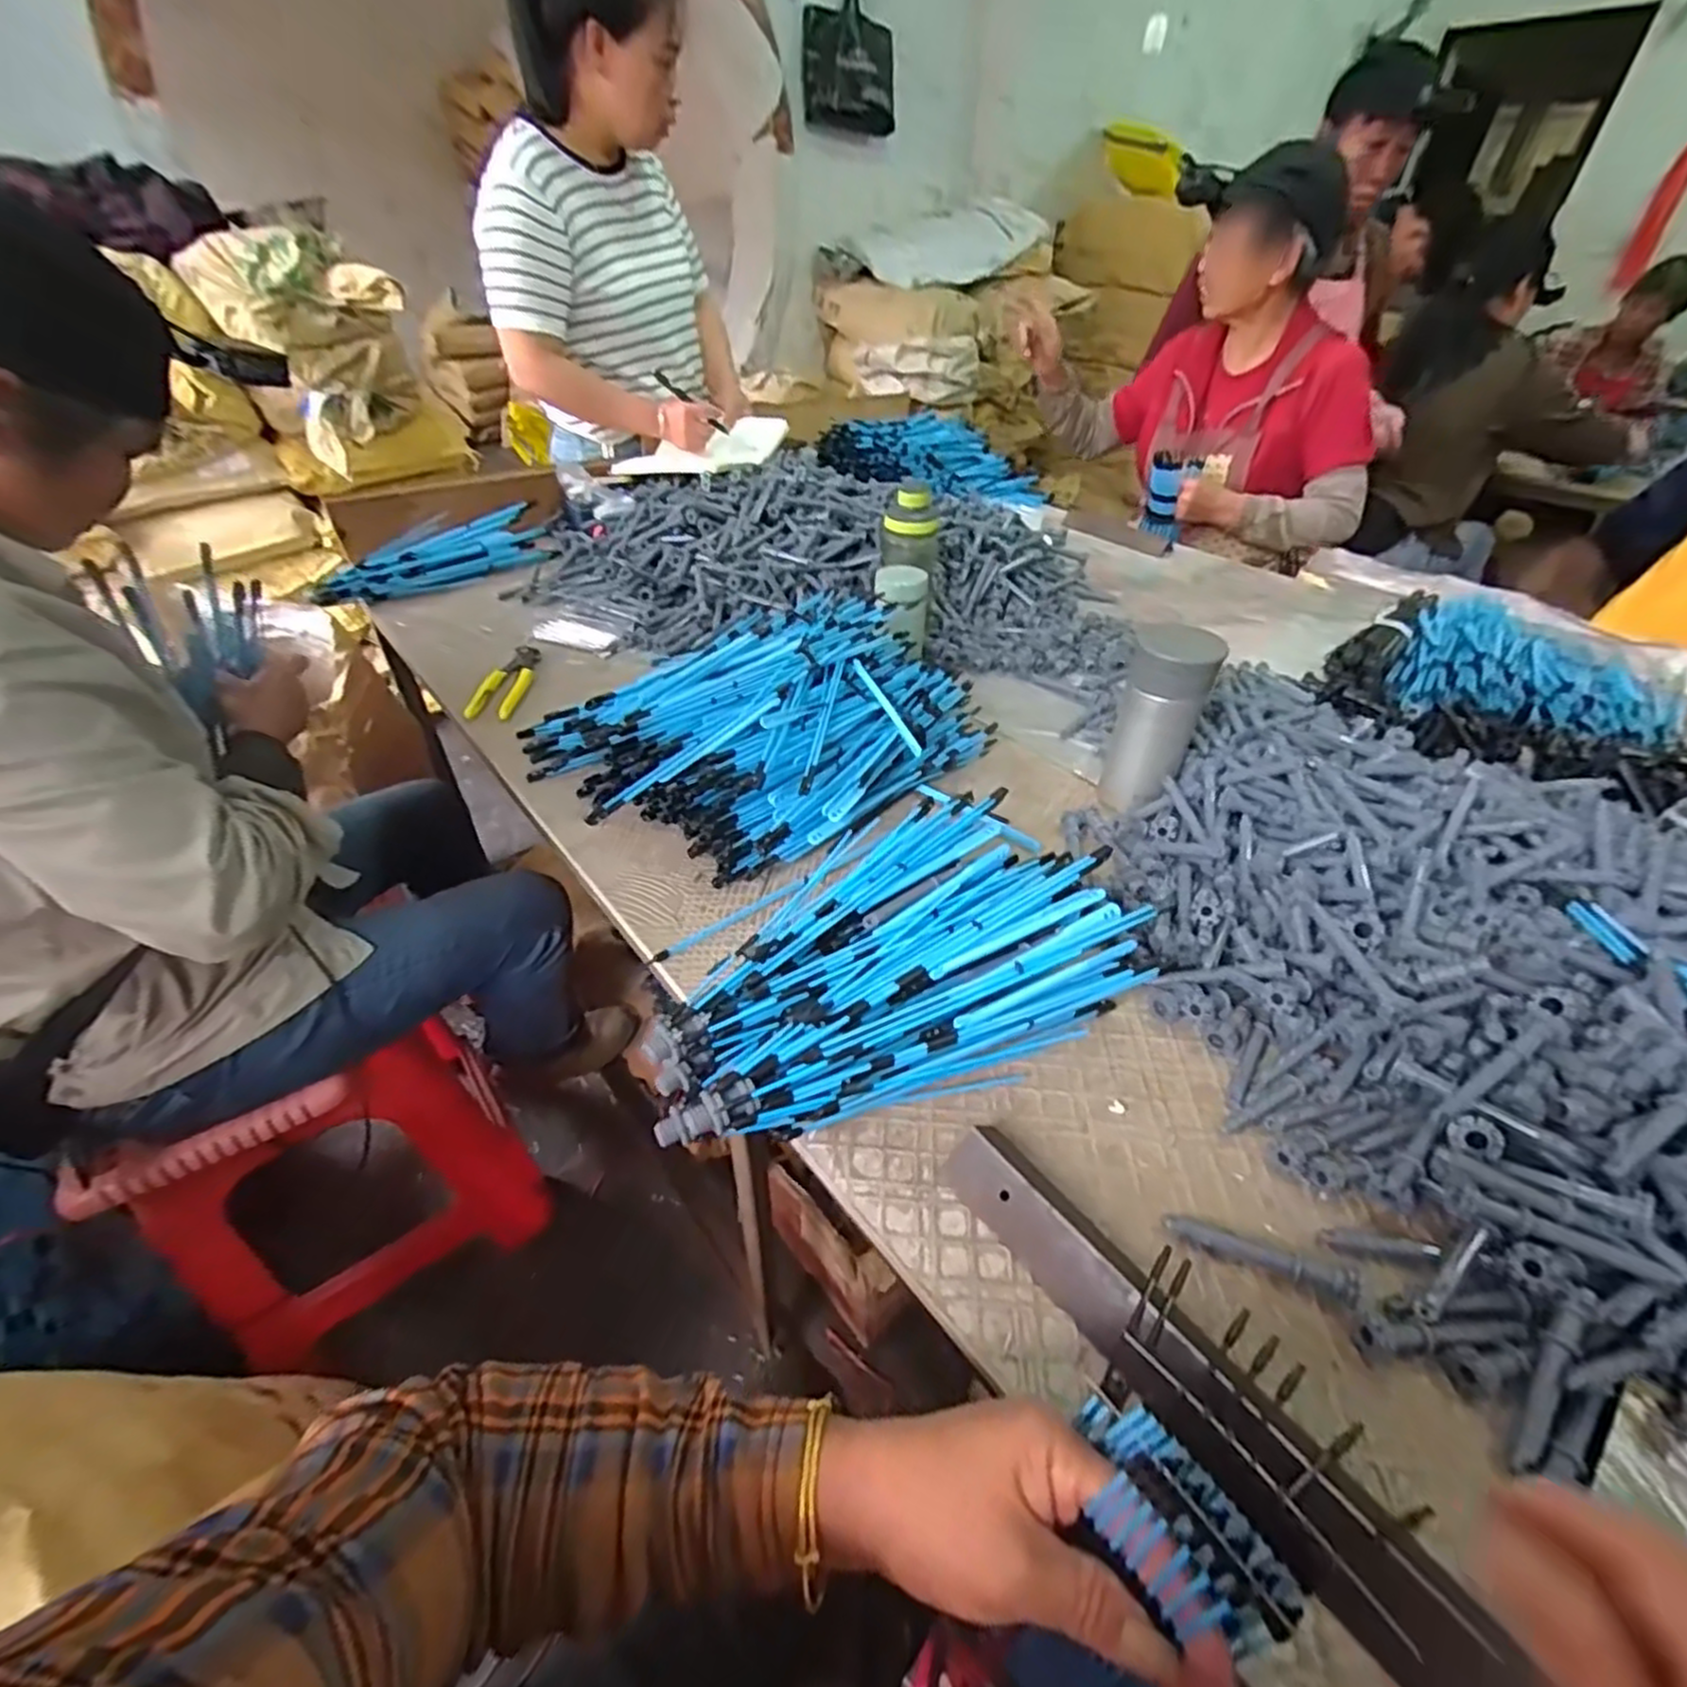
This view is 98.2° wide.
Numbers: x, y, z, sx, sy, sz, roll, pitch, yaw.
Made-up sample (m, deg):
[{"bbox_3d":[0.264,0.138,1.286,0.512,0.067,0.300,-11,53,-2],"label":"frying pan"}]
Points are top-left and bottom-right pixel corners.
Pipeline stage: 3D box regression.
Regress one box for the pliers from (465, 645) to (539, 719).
[{"bbox_3d":[-0.400,-0.199,0.877,0.049,0.012,0.184,0,40,-2],"label":"pliers"}]

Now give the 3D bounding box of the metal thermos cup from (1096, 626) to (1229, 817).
[{"bbox_3d":[0.291,-0.108,0.686,0.072,0.171,0.065,17,43,18],"label":"metal thermos cup"}]

